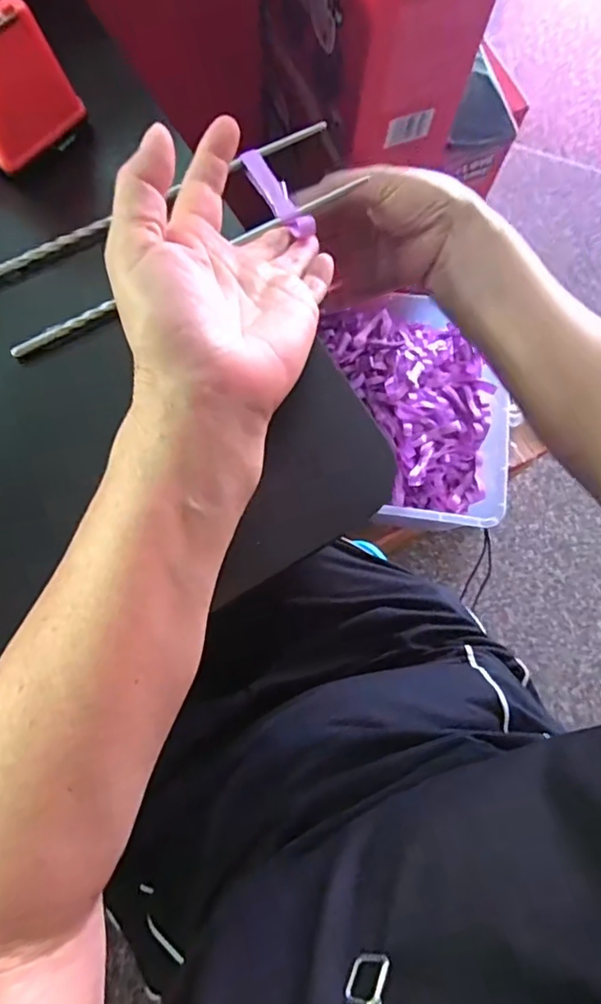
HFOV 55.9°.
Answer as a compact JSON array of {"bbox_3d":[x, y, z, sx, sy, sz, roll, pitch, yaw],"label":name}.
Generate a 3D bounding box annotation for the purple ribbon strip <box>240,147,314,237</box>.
[{"bbox_3d":[-0.013,-0.178,0.325,0.014,0.011,0.068,-30,73,-10],"label":"purple ribbon strip"}]

